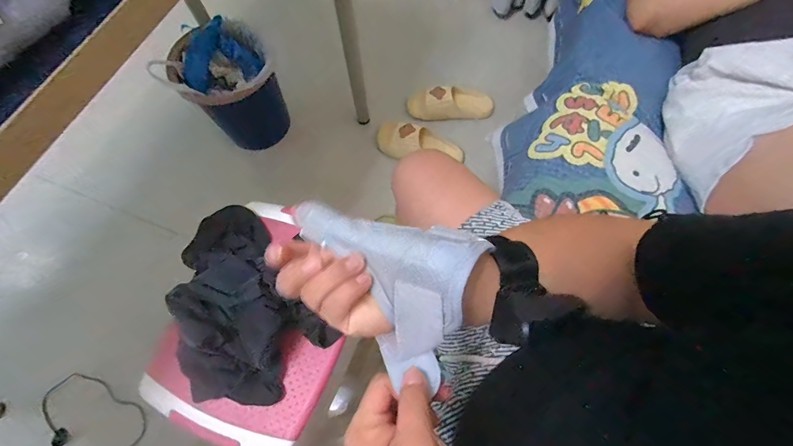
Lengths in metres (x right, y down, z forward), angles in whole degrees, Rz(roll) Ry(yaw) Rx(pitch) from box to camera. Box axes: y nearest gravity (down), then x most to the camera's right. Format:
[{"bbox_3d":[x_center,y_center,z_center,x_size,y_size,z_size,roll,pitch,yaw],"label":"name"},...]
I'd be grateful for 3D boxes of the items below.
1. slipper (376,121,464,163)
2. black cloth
[{"bbox_3d":[0.070,-0.240,1.070,0.273,0.075,0.104,18,70,7],"label":"slipper"},{"bbox_3d":[-0.214,0.095,0.450,0.162,0.073,0.263,-37,73,-13],"label":"black cloth"}]

